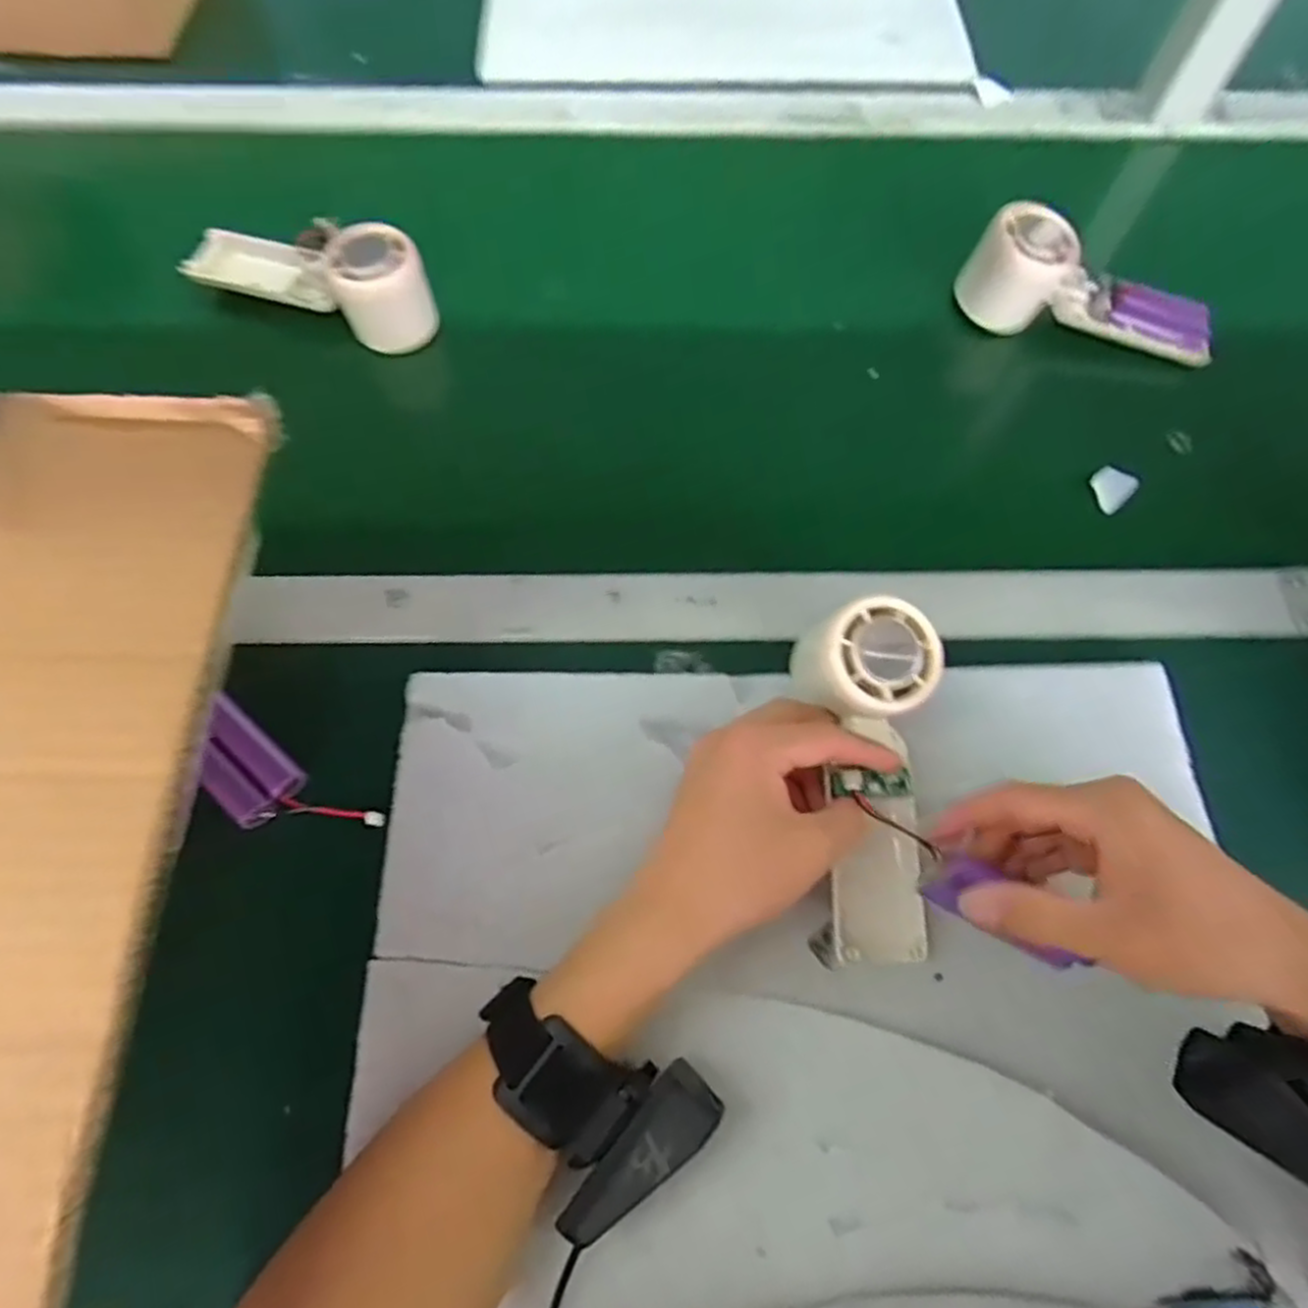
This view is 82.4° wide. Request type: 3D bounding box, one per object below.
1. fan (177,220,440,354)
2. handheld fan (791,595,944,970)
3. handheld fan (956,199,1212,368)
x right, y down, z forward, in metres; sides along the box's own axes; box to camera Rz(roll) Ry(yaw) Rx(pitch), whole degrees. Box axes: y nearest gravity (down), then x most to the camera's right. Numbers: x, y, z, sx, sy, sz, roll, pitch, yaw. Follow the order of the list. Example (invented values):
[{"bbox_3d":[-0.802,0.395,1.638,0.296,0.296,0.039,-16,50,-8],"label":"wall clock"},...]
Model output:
[{"bbox_3d":[-0.227,-0.254,0.492,0.162,0.056,0.058,18,69,6],"label":"fan"},{"bbox_3d":[0.104,0.060,0.359,0.056,0.052,0.164,-2,83,-2],"label":"handheld fan"},{"bbox_3d":[0.293,-0.242,0.492,0.168,0.057,0.046,14,69,4],"label":"handheld fan"}]

